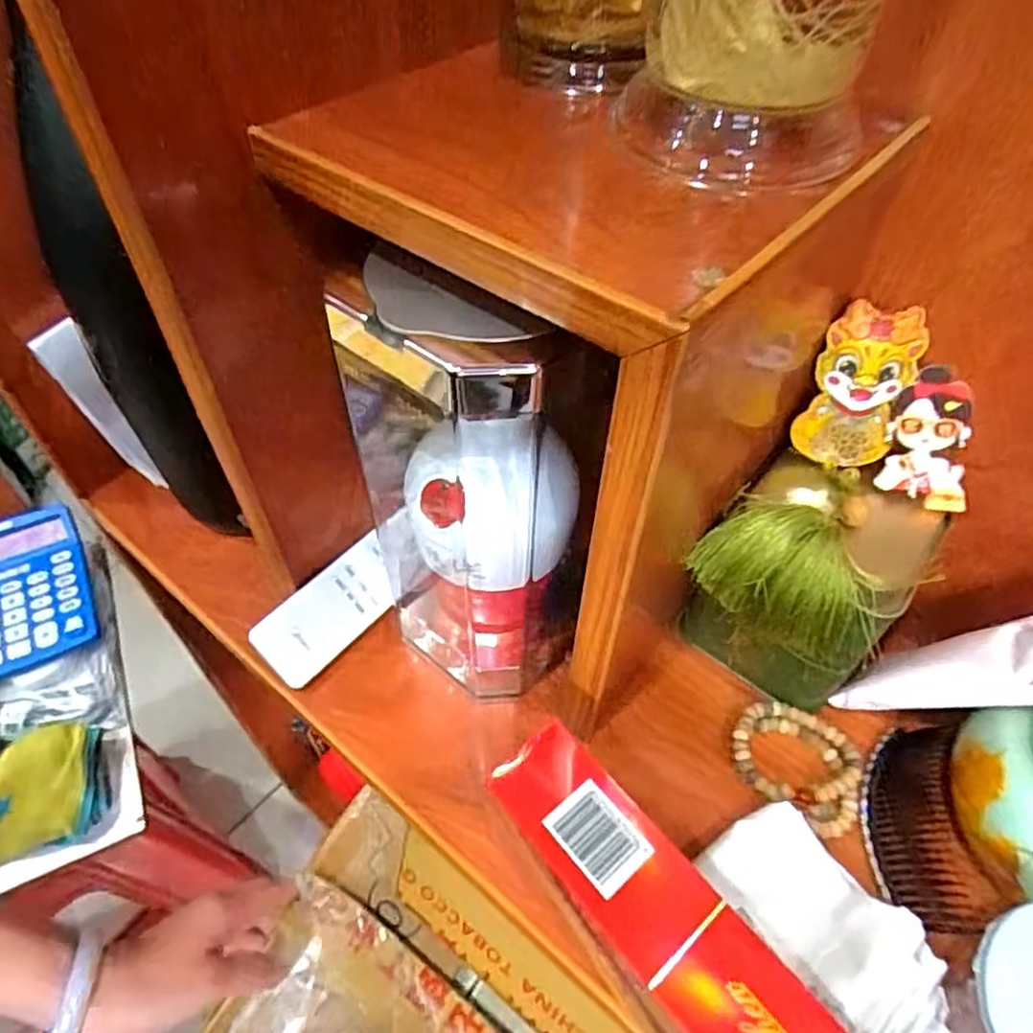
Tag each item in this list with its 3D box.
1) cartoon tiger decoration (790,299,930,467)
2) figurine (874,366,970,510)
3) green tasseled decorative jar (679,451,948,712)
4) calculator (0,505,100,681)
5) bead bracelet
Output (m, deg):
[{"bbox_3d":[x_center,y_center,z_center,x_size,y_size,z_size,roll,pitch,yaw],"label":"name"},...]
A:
[{"bbox_3d":[0.183,-0.067,0.370,0.048,0.088,0.009,11,32,10],"label":"cartoon tiger decoration"},{"bbox_3d":[0.219,-0.040,0.373,0.041,0.077,0.008,0,24,22],"label":"figurine"},{"bbox_3d":[0.164,0.044,0.413,0.108,0.127,0.100,29,55,21],"label":"green tasseled decorative jar"},{"bbox_3d":[-0.452,0.069,0.618,0.120,0.036,0.151,-20,54,-18],"label":"calculator"},{"bbox_3d":[0.169,0.145,0.415,0.078,0.012,0.064,28,55,20],"label":"bead bracelet"}]

